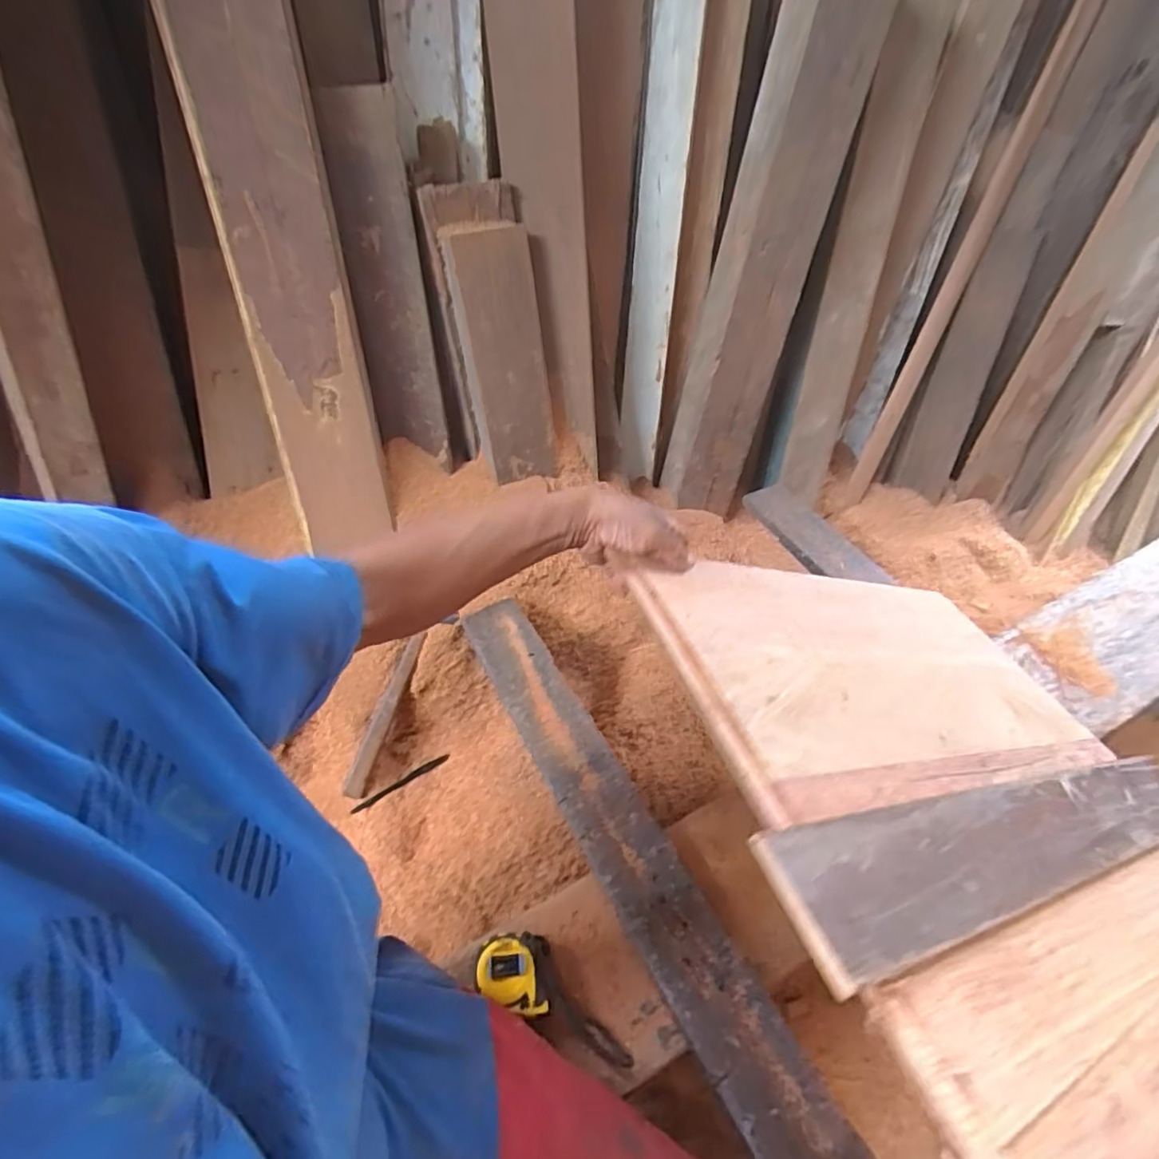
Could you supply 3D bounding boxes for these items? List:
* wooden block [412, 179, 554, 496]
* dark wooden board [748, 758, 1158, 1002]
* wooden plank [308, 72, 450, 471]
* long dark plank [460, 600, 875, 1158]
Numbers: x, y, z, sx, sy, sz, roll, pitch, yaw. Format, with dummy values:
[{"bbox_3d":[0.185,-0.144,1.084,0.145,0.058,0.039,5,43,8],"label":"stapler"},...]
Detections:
[{"bbox_3d":[-0.118,-0.351,0.915,0.156,0.413,0.041,-27,34,-27],"label":"wooden block"},{"bbox_3d":[0.391,0.213,0.511,0.657,0.014,0.088,6,42,-32],"label":"dark wooden board"},{"bbox_3d":[-0.257,-0.376,0.819,0.099,0.444,0.046,-4,31,-2],"label":"wooden plank"},{"bbox_3d":[0.083,0.335,0.633,0.090,0.037,0.889,-23,52,-19],"label":"long dark plank"}]

